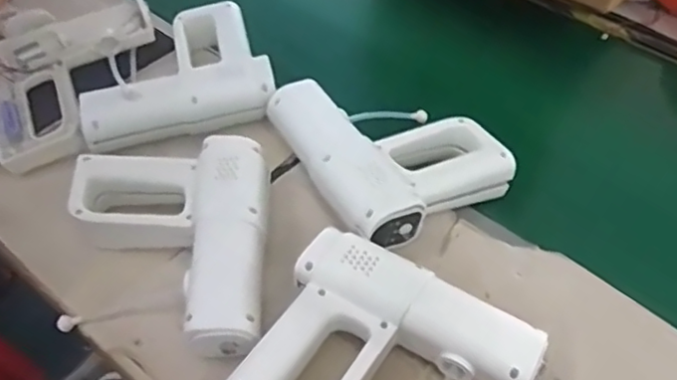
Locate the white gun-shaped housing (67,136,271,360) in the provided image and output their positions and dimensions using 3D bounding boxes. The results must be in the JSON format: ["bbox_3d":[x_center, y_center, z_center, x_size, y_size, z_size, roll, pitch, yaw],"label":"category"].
[{"bbox_3d":[-0.160,0.045,0.574,0.184,0.064,0.214,-1,50,-2],"label":"white gun-shaped housing"}]

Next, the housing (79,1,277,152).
[{"bbox_3d":[-0.192,-0.139,0.723,0.206,0.048,0.190,-14,52,-12],"label":"housing"}]

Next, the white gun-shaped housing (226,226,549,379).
[{"bbox_3d":[0.037,0.145,0.495,0.202,0.066,0.168,24,54,18],"label":"white gun-shaped housing"}]

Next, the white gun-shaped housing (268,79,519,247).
[{"bbox_3d":[0.049,-0.049,0.657,0.188,0.062,0.210,-24,54,-20],"label":"white gun-shaped housing"}]

